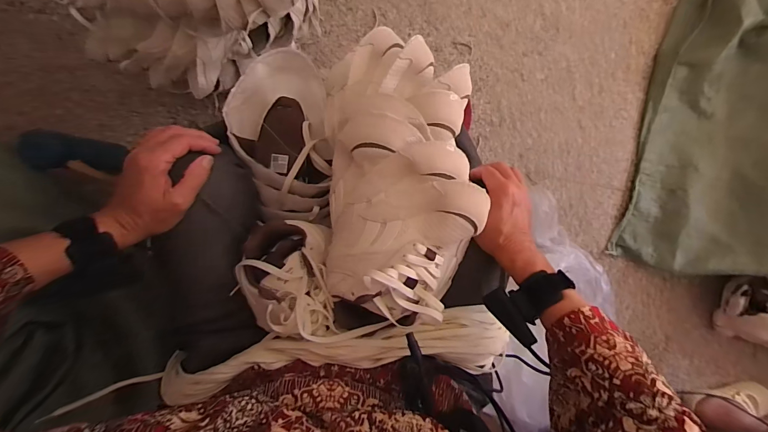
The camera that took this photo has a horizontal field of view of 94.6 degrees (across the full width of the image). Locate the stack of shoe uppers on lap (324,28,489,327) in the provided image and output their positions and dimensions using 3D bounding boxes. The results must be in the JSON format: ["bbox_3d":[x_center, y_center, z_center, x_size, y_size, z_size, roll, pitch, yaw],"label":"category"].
[{"bbox_3d":[0.018,-0.050,0.408,0.164,0.112,0.317,-2,97,-4],"label":"stack of shoe uppers on lap"}]

